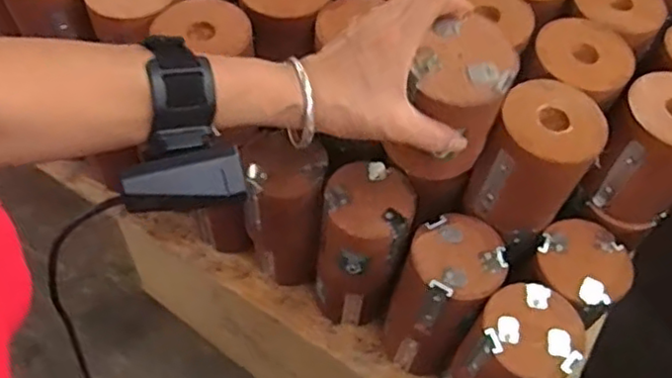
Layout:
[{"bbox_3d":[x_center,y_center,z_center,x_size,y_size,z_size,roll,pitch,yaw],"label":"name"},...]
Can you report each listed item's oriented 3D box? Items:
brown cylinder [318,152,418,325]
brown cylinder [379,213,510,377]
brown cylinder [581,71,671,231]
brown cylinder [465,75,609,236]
[{"bbox_3d":[0.024,0.060,0.632,0.073,0.195,0.079,2,57,-3],"label":"brown cylinder"},{"bbox_3d":[0.093,0.104,0.606,0.074,0.193,0.080,2,57,-3],"label":"brown cylinder"},{"bbox_3d":[0.260,-0.031,0.532,0.081,0.105,0.087,-38,67,-25],"label":"brown cylinder"},{"bbox_3d":[0.159,-0.021,0.523,0.078,0.106,0.085,34,61,17],"label":"brown cylinder"}]

